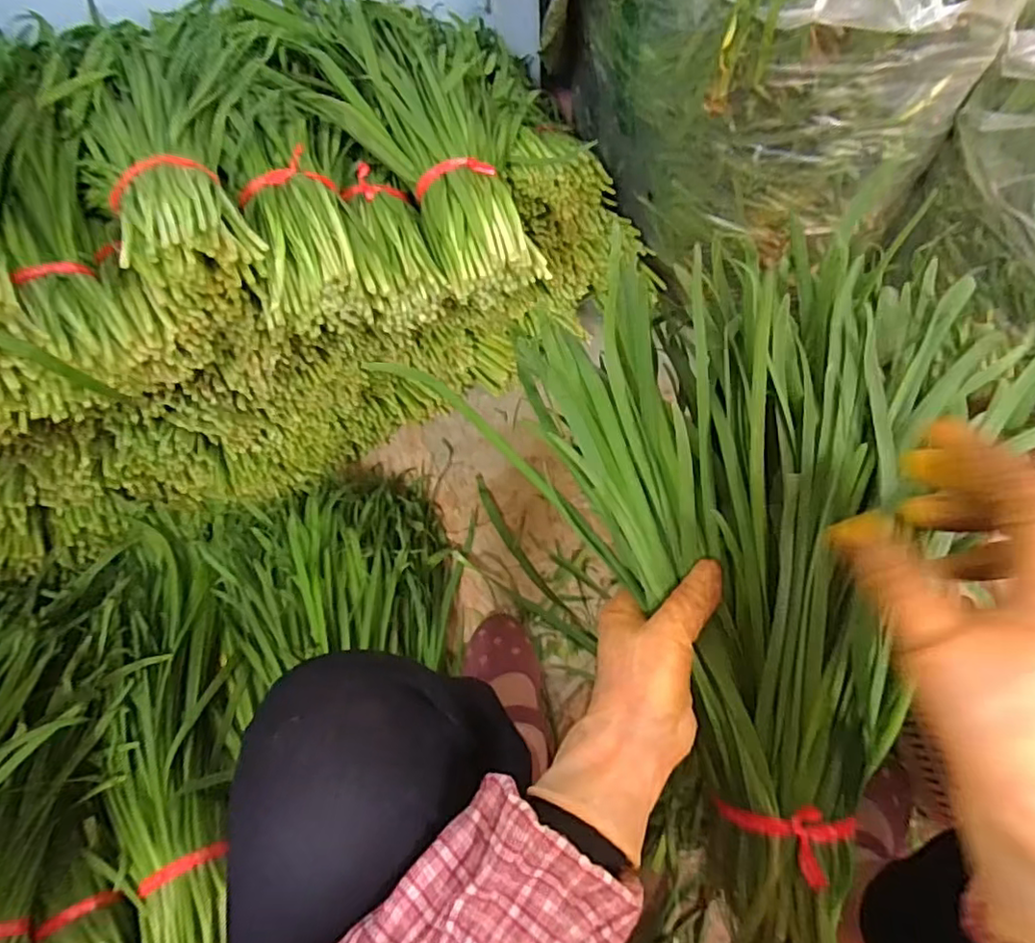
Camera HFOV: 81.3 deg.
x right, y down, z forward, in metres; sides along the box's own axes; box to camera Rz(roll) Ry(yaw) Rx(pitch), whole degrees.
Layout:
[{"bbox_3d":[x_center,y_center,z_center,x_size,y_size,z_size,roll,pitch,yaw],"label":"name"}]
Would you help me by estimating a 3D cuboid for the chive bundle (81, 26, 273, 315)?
[{"bbox_3d":[-0.332,-0.304,0.549,0.119,0.063,0.361,-22,70,-6],"label":"chive bundle"}]

